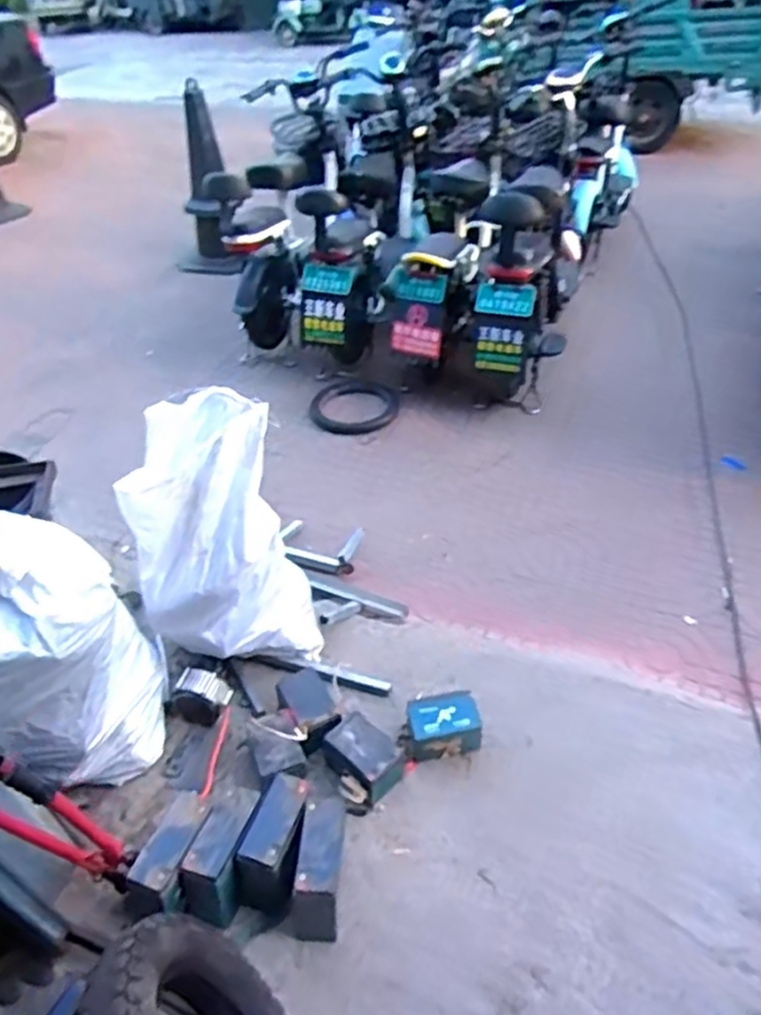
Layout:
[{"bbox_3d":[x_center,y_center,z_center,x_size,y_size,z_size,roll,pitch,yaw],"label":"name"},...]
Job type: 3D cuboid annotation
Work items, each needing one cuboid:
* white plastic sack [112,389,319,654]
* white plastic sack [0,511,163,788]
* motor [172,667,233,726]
[{"bbox_3d":[-0.368,0.087,1.597,0.360,0.583,0.324,-11,43,-6],"label":"white plastic sack"},{"bbox_3d":[-0.627,0.301,1.390,0.300,0.595,0.224,-24,46,-19],"label":"white plastic sack"},{"bbox_3d":[-0.412,0.429,1.614,0.133,0.095,0.085,9,45,15],"label":"motor"}]

